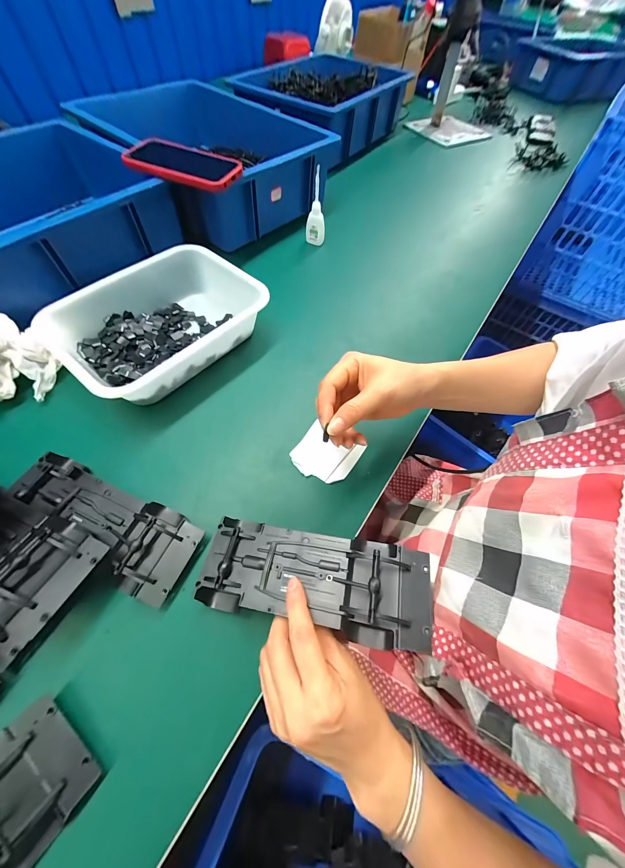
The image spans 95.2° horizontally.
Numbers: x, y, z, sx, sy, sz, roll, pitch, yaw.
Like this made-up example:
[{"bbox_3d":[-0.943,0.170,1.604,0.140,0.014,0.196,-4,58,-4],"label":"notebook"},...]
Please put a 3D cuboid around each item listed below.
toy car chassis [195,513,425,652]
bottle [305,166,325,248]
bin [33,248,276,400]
[{"bbox_3d":[-0.001,0.122,0.244,0.192,0.034,0.075,6,62,12],"label":"toy car chassis"},{"bbox_3d":[0.006,-0.409,0.520,0.034,0.107,0.040,0,61,-4],"label":"bottle"},{"bbox_3d":[-0.202,-0.152,0.387,0.179,0.059,0.240,39,66,17],"label":"bin"}]

